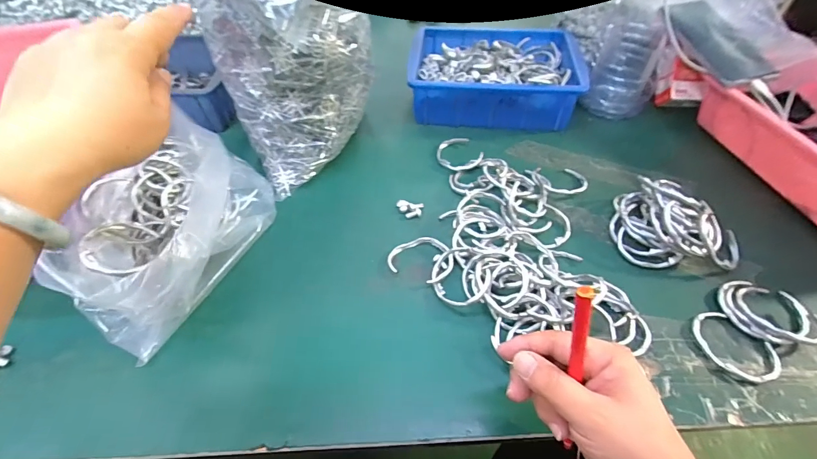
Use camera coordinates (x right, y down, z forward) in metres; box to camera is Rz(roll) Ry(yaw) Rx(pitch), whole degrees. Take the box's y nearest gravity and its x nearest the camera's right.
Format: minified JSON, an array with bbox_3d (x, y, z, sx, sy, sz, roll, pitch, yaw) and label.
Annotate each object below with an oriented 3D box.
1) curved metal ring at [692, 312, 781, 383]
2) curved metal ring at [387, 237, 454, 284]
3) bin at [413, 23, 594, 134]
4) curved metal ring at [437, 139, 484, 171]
[{"bbox_3d":[0.289,0.103,0.336,0.051,0.009,0.068,-31,57,-23],"label":"curved metal ring"},{"bbox_3d":[0.015,0.029,0.404,0.066,0.010,0.051,17,53,14],"label":"curved metal ring"},{"bbox_3d":[0.127,-0.238,0.577,0.234,0.078,0.182,6,51,5],"label":"bin"},{"bbox_3d":[0.067,-0.101,0.507,0.051,0.014,0.065,-19,53,-15],"label":"curved metal ring"}]

